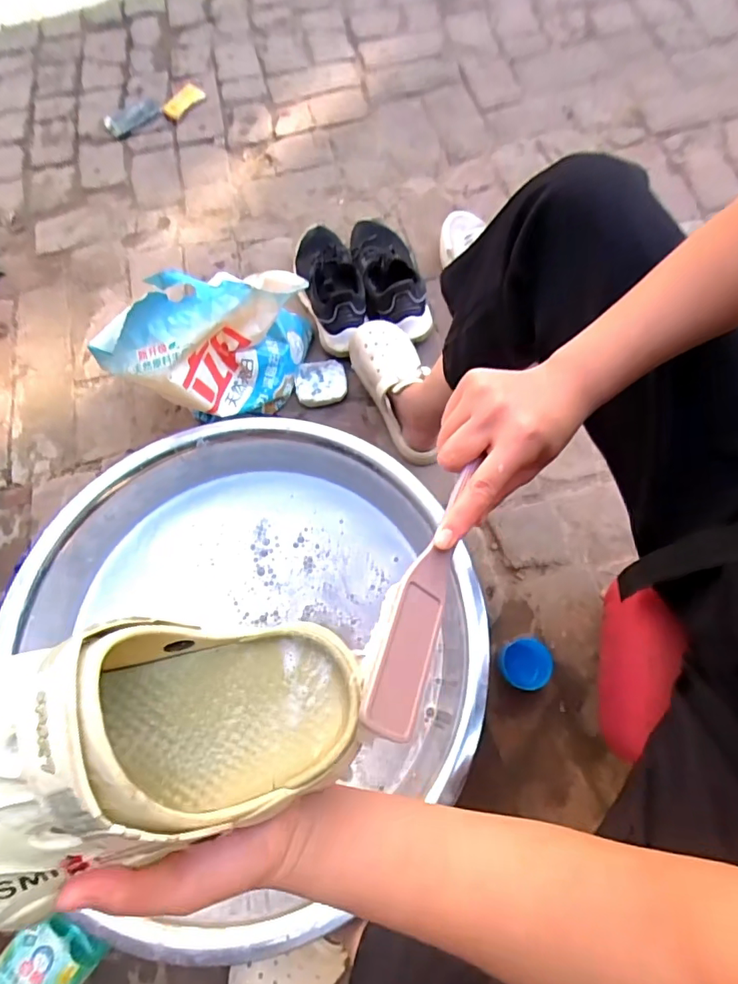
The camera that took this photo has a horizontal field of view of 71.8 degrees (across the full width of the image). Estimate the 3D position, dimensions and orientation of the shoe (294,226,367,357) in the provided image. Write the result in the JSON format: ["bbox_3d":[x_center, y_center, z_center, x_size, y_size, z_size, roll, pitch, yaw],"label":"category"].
[{"bbox_3d":[-0.079,-0.400,0.974,0.109,0.113,0.331,-14,69,-2],"label":"shoe"}]

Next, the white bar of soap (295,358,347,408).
[{"bbox_3d":[-0.087,-0.197,0.917,0.091,0.026,0.081,-12,69,-1],"label":"white bar of soap"}]

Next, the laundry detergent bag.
[{"bbox_3d":[-0.217,-0.232,0.803,0.332,0.248,0.120,-42,72,-12],"label":"laundry detergent bag"}]

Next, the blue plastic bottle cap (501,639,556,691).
[{"bbox_3d":[0.216,0.239,0.709,0.067,0.039,0.068,-1,69,3],"label":"blue plastic bottle cap"}]

